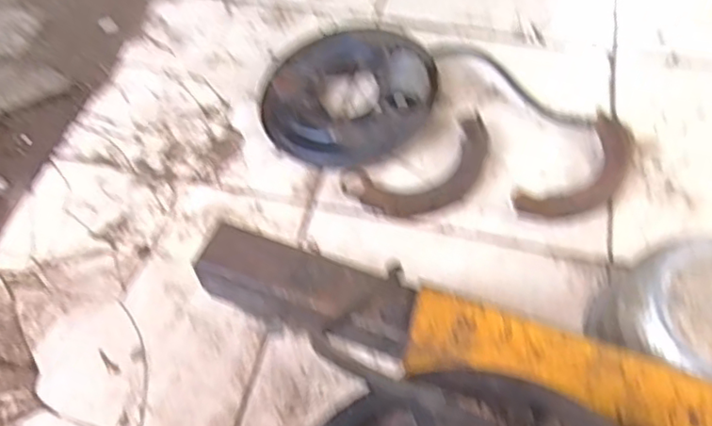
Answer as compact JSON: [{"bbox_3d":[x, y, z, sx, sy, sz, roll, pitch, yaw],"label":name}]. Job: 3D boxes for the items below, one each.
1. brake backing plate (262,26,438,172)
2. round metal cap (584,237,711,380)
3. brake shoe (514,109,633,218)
[{"bbox_3d":[-0.018,-0.183,0.946,0.262,0.076,0.262,-4,65,9],"label":"brake backing plate"},{"bbox_3d":[0.383,0.131,0.700,0.196,0.136,0.161,11,57,8],"label":"round metal cap"},{"bbox_3d":[0.323,-0.054,0.877,0.213,0.026,0.093,-39,64,-20],"label":"brake shoe"}]

